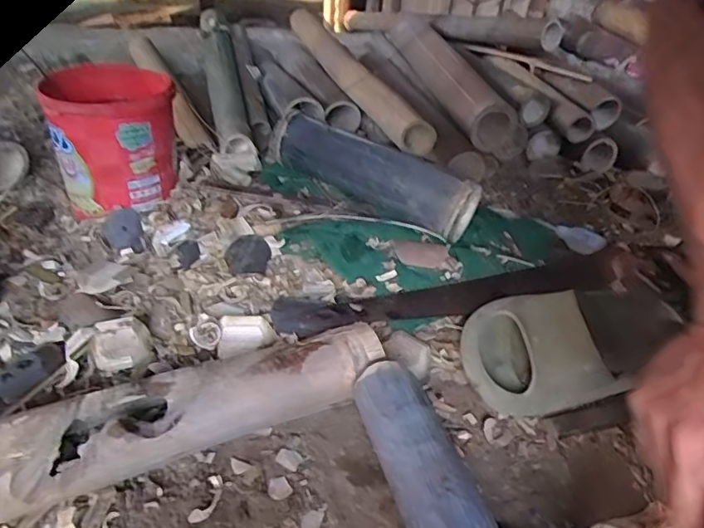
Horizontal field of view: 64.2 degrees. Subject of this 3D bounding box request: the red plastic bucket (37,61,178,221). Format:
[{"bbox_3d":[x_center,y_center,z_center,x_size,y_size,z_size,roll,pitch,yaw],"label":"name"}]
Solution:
[{"bbox_3d":[-0.280,-0.142,0.669,0.127,0.153,0.133,-10,39,-22],"label":"red plastic bucket"}]

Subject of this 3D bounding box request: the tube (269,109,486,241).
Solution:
[{"bbox_3d":[0.026,-0.122,0.730,0.281,0.077,0.070,25,40,24],"label":"tube"}]

